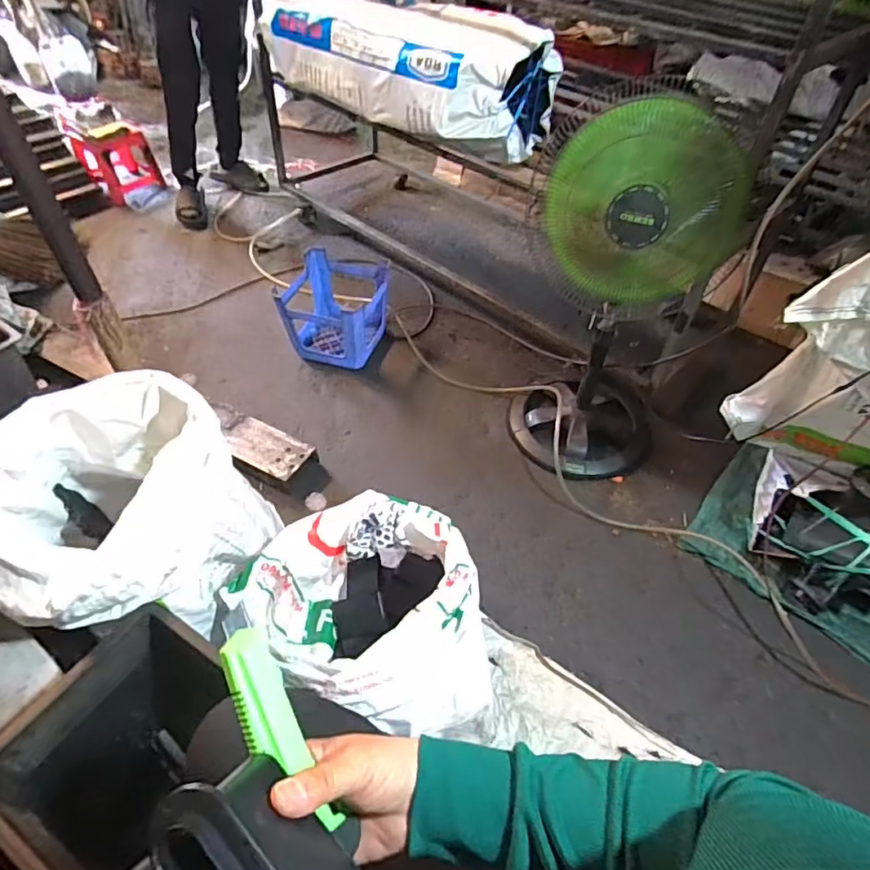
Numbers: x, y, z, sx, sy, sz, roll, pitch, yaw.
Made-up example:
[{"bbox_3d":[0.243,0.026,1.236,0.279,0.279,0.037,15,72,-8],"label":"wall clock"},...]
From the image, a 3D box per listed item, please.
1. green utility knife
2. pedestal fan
[{"bbox_3d":[-0.099,0.175,0.338,0.031,0.018,0.136,-24,80,-20],"label":"green utility knife"},{"bbox_3d":[0.411,-0.284,1.293,0.363,0.865,0.327,22,53,16],"label":"pedestal fan"}]

